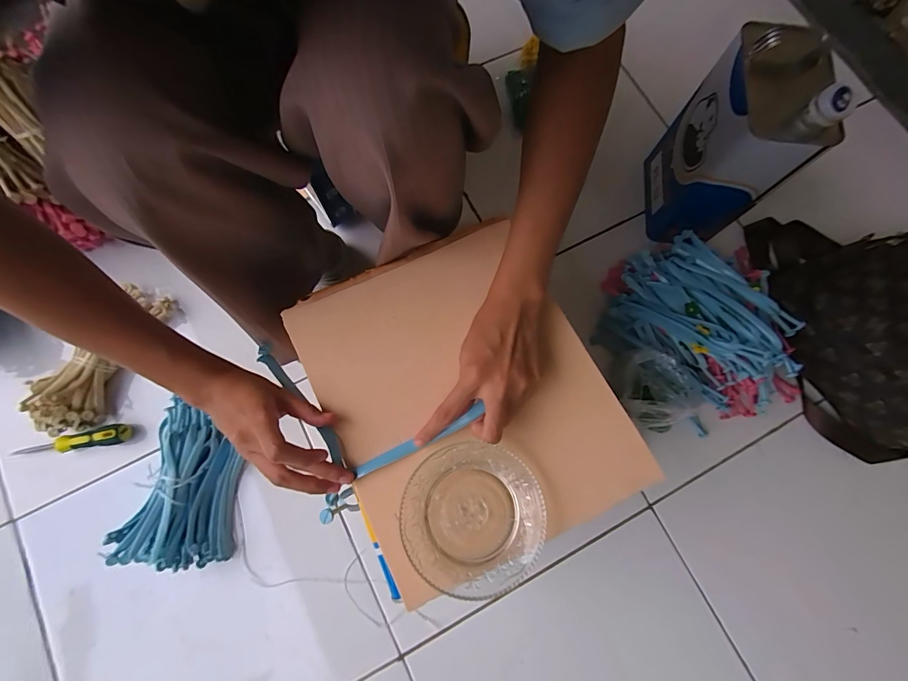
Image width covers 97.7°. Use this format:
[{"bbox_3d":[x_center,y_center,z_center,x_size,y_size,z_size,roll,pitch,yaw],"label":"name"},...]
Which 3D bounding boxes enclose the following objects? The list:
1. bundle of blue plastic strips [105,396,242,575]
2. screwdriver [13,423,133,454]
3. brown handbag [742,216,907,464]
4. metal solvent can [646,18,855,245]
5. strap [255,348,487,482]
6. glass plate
[{"bbox_3d":[-0.359,0.197,0.540,0.128,0.052,0.195,9,77,1],"label":"bundle of blue plastic strips"},{"bbox_3d":[-0.545,0.143,0.564,0.159,0.037,0.028,-8,77,-3],"label":"screwdriver"},{"bbox_3d":[0.614,-0.052,0.560,0.274,0.150,0.374,-27,79,-7],"label":"brown handbag"},{"bbox_3d":[0.381,-0.275,0.567,0.098,0.247,0.168,2,77,0],"label":"metal solvent can"},{"bbox_3d":[-0.093,0.071,0.364,0.222,0.047,0.086,15,77,3],"label":"strap"},{"bbox_3d":[0.015,0.145,0.327,0.112,0.019,0.111,0,77,-1],"label":"glass plate"}]

